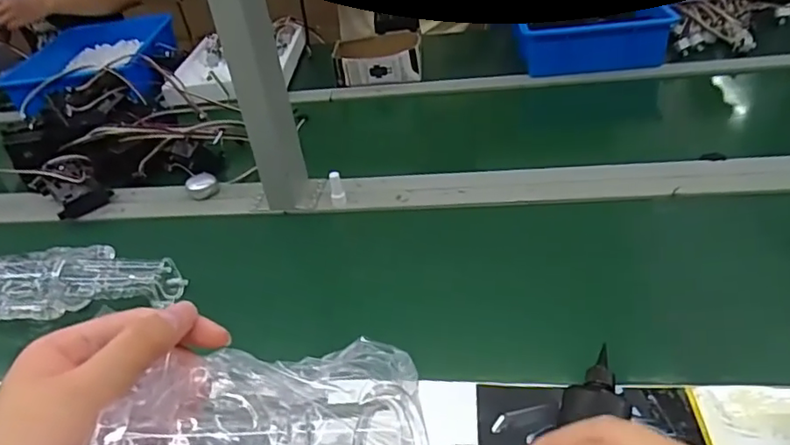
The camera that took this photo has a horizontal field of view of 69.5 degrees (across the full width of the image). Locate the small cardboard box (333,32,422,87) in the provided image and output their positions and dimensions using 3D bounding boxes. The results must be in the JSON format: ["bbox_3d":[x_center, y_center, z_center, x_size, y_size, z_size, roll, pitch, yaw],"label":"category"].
[{"bbox_3d":[-0.034,-0.327,1.163,0.176,0.076,0.134,-6,37,1],"label":"small cardboard box"}]

